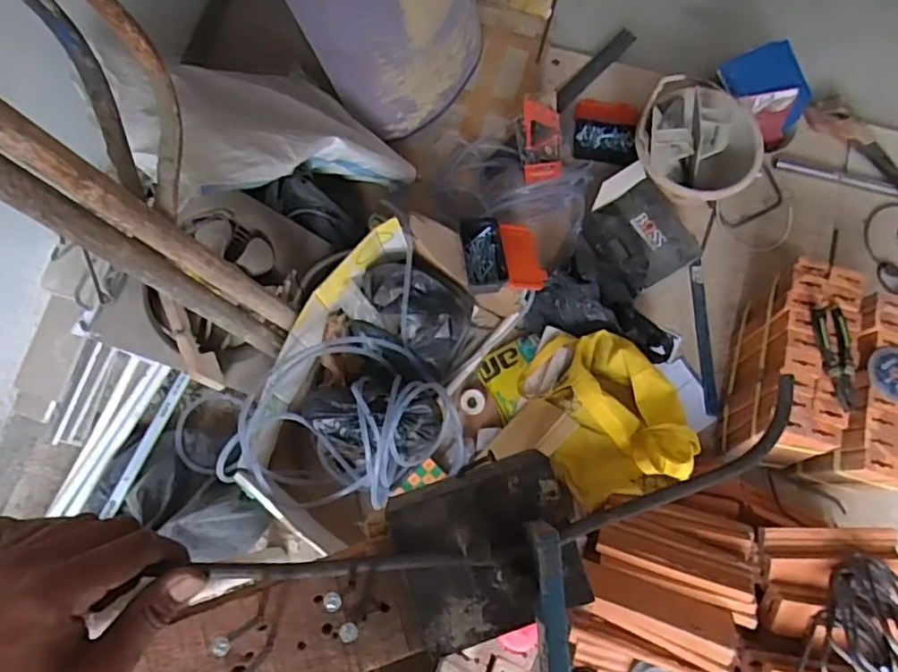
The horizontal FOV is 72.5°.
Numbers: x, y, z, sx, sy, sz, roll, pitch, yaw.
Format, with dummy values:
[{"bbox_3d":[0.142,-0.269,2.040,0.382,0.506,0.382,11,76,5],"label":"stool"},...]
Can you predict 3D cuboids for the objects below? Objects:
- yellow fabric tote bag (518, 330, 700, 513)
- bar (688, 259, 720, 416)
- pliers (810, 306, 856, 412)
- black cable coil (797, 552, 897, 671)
[{"bbox_3d":[0.295,0.134,1.162,0.240,0.171,0.316,-19,77,-6],"label":"yellow fabric tote bag"},{"bbox_3d":[0.561,0.002,1.346,0.034,0.025,0.344,-2,77,-1],"label":"bar"},{"bbox_3d":[0.696,0.039,1.096,0.058,0.013,0.184,-4,77,-1],"label":"pliers"},{"bbox_3d":[0.624,0.464,0.914,0.159,0.106,0.270,36,79,8],"label":"black cable coil"}]

